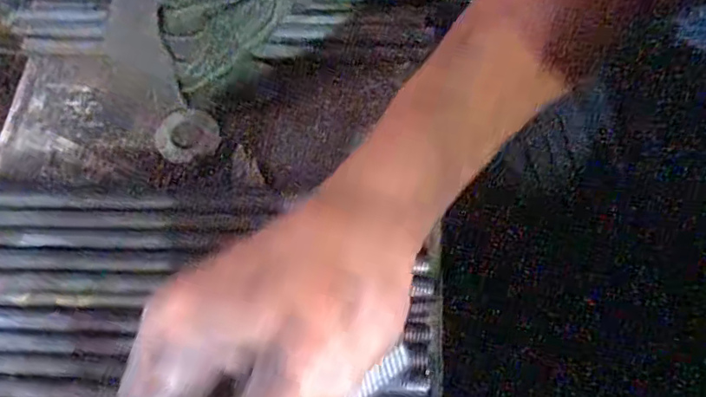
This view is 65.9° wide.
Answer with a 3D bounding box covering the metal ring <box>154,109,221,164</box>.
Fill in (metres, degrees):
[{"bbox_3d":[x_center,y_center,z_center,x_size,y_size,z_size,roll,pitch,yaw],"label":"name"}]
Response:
[{"bbox_3d":[-0.117,-0.045,0.383,0.043,0.008,0.043,0,67,-1],"label":"metal ring"}]

